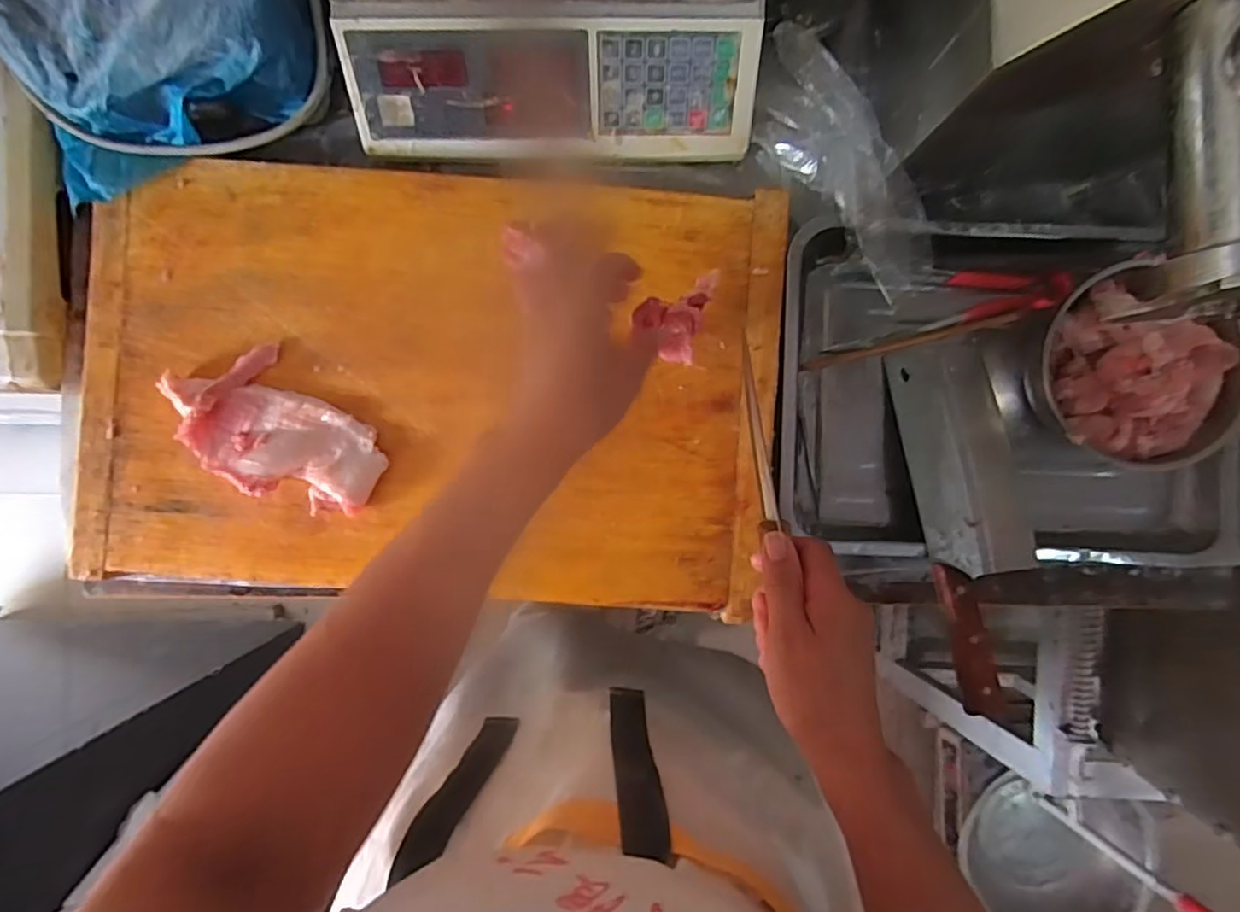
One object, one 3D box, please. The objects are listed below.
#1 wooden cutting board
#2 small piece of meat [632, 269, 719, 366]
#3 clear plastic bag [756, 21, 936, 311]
[{"bbox_3d":[-0.158,-0.059,0.522,0.566,0.027,0.349,2,92,1],"label":"wooden cutting board"},{"bbox_3d":[0.040,-0.111,0.484,0.053,0.028,0.072,16,91,0],"label":"small piece of meat"},{"bbox_3d":[0.190,-0.247,0.533,0.094,0.046,0.242,-34,90,1],"label":"clear plastic bag"}]

